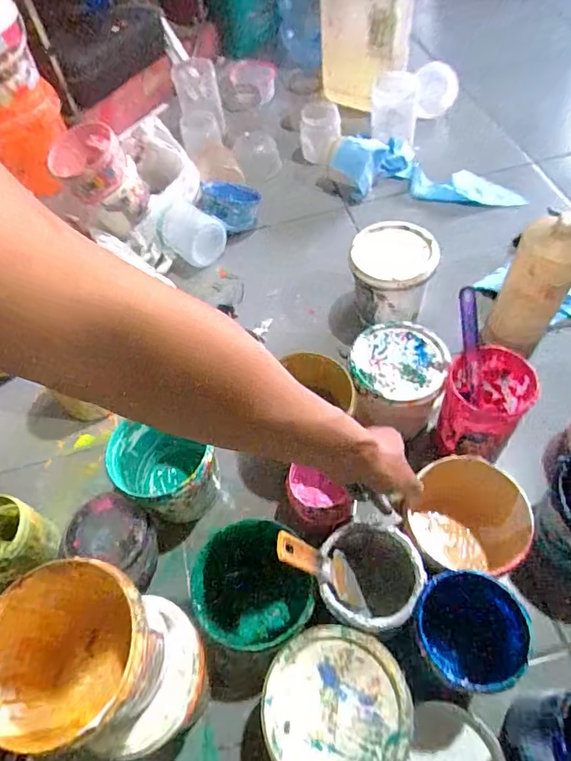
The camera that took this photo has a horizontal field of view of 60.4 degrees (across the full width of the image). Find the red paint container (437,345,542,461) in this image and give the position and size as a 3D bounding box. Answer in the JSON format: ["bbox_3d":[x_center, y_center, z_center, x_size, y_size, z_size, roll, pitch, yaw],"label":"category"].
[{"bbox_3d":[0.239,0.034,0.598,0.085,0.123,0.094,31,57,29],"label":"red paint container"}]

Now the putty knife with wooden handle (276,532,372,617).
[{"bbox_3d":[0.043,0.187,0.483,0.009,0.226,0.047,-12,53,23],"label":"putty knife with wooden handle"}]

